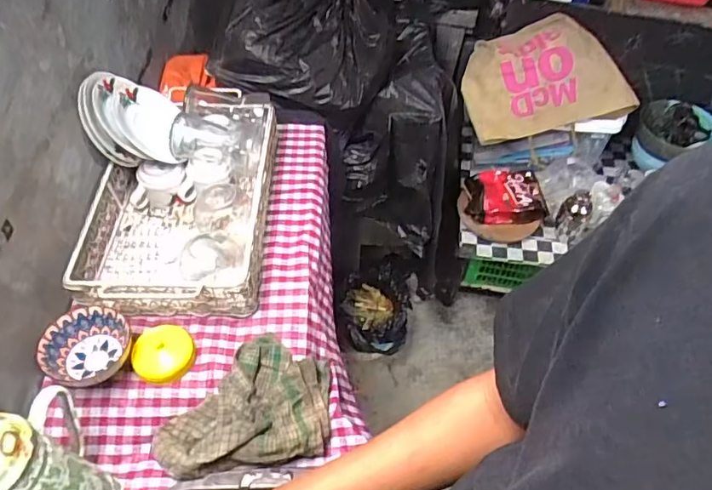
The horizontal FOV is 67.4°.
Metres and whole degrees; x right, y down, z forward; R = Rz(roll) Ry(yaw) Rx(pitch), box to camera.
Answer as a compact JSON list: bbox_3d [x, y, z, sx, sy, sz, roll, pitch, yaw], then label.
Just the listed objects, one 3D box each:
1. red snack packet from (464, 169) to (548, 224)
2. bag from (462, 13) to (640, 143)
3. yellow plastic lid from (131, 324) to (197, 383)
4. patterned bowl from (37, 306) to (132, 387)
[{"bbox_3d":[0.387,-0.127,1.381,0.202,0.069,0.142,5,51,2],"label":"red snack packet"},{"bbox_3d":[0.466,-0.431,1.328,0.393,0.075,0.260,-14,74,9],"label":"bag"},{"bbox_3d":[-0.266,0.147,0.736,0.074,0.028,0.076,3,51,0],"label":"yellow plastic lid"},{"bbox_3d":[-0.361,0.139,0.721,0.104,0.051,0.100,1,51,-1],"label":"patterned bowl"}]

